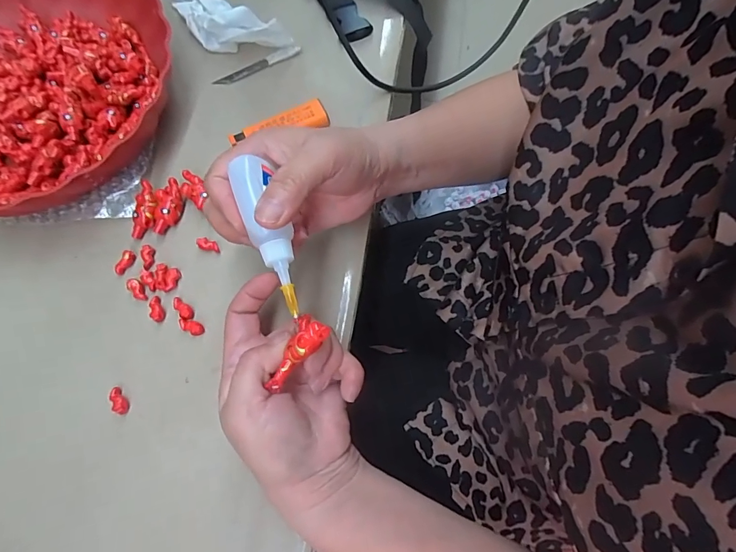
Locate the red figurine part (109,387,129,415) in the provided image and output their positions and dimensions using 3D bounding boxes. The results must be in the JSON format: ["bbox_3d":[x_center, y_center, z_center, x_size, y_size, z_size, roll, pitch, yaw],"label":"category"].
[{"bbox_3d":[-0.168,0.084,0.278,0.008,0.006,0.019,-31,74,-9],"label":"red figurine part"}]

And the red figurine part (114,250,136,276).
[{"bbox_3d":[-0.181,-0.010,0.308,0.010,0.005,0.020,31,74,10],"label":"red figurine part"}]

